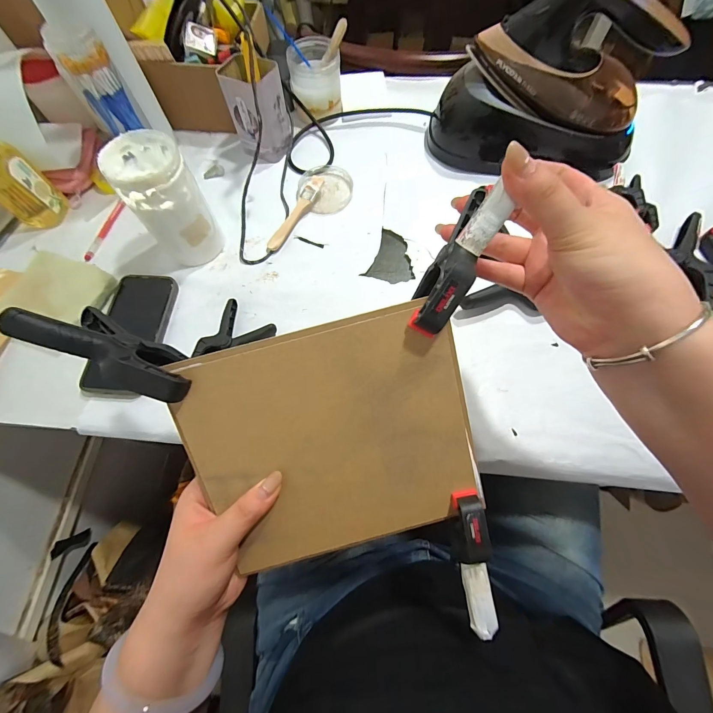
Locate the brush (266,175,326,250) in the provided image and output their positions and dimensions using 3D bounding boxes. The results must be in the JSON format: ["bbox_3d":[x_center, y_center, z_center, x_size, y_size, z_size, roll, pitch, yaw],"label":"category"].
[{"bbox_3d":[-0.090,-0.209,0.477,0.022,0.020,0.135,27,72,12],"label":"brush"}]

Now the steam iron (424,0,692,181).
[{"bbox_3d":[0.266,-0.386,0.453,0.296,0.186,0.117,13,70,7],"label":"steam iron"}]

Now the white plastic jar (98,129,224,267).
[{"bbox_3d":[-0.236,-0.192,0.416,0.075,0.138,0.081,-1,69,2],"label":"white plastic jar"}]

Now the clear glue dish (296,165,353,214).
[{"bbox_3d":[-0.047,-0.267,0.510,0.080,0.021,0.092,23,71,11],"label":"clear glue dish"}]

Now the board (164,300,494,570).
[{"bbox_3d":[-0.015,0.066,0.247,0.203,0.007,0.178,-15,102,-1],"label":"board"}]

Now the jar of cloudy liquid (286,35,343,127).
[{"bbox_3d":[-0.068,-0.460,0.547,0.080,0.084,0.089,-10,69,-2],"label":"jar of cloudy liquid"}]

